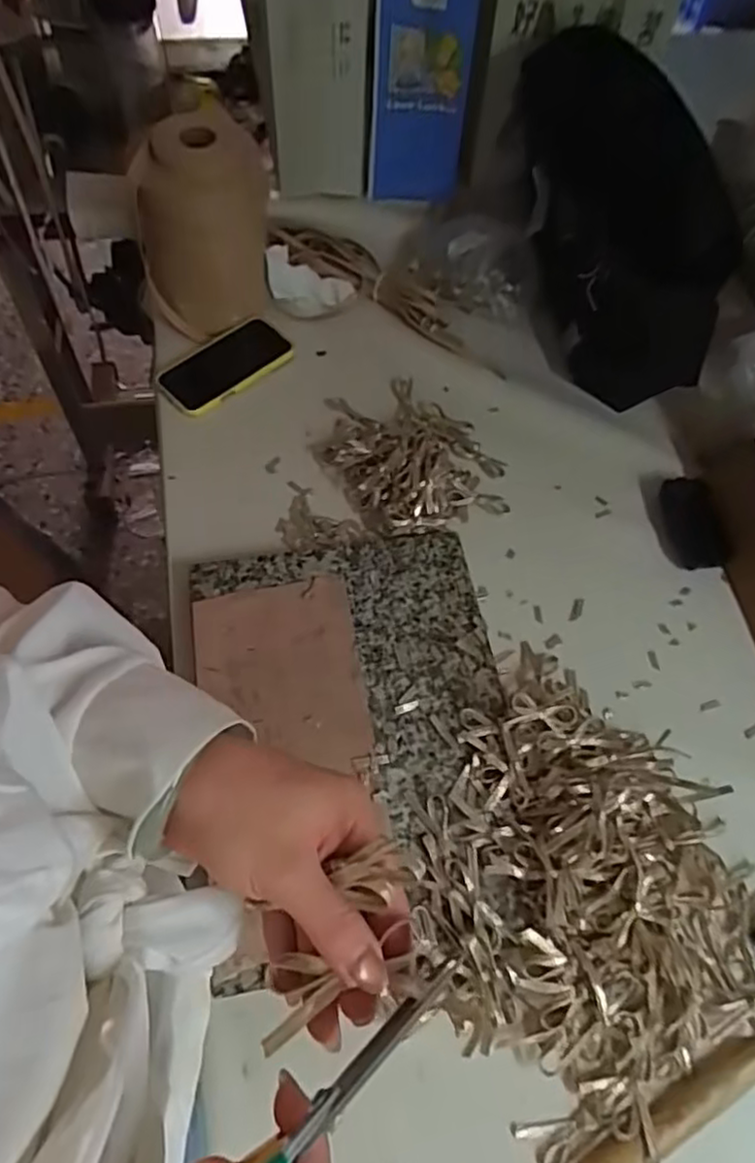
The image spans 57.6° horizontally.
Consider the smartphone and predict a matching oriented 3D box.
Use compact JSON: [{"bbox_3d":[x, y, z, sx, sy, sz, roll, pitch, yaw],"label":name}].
[{"bbox_3d":[-0.192,-0.271,0.852,0.157,0.017,0.088,-37,70,-12],"label":"smartphone"}]

